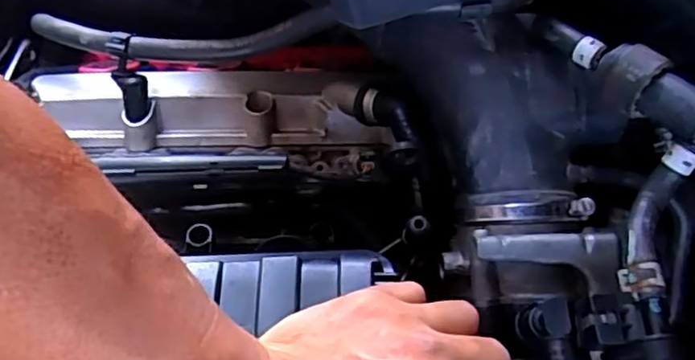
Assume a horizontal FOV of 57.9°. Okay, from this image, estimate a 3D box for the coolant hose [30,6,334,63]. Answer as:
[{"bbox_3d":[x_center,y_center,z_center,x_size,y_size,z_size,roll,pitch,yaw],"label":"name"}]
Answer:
[{"bbox_3d":[-0.123,-0.104,0.439,0.222,0.057,0.019,6,66,4],"label":"coolant hose"}]

